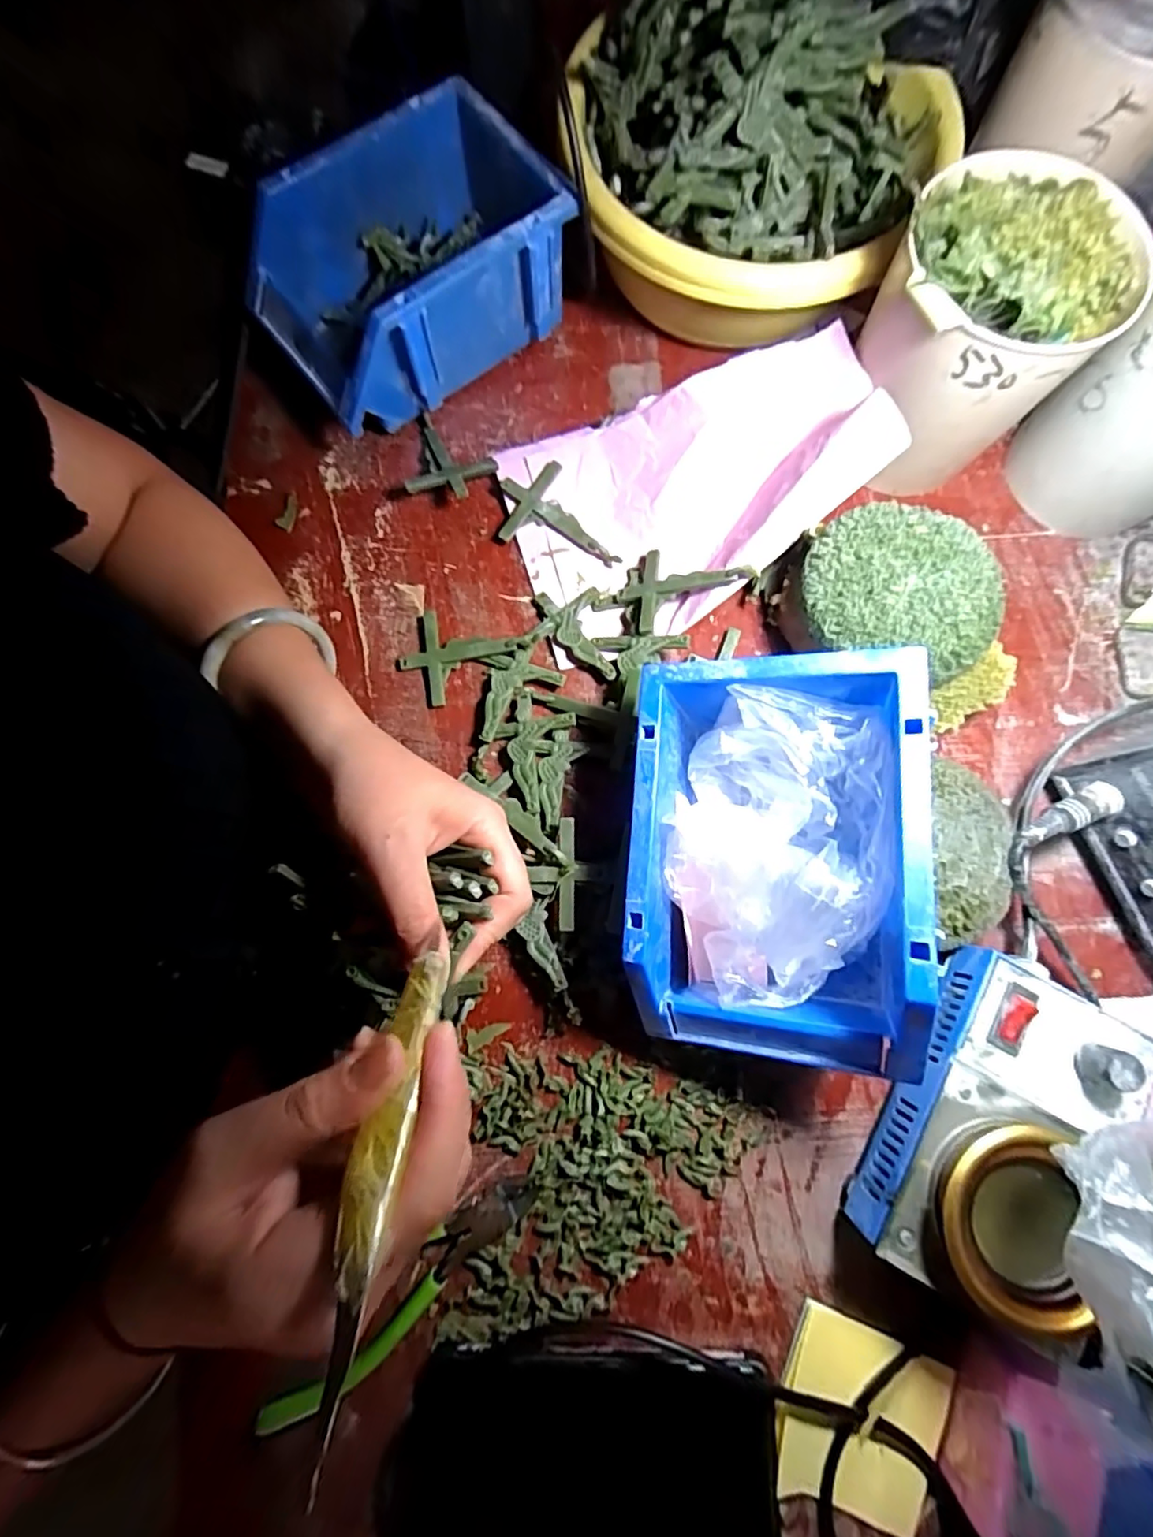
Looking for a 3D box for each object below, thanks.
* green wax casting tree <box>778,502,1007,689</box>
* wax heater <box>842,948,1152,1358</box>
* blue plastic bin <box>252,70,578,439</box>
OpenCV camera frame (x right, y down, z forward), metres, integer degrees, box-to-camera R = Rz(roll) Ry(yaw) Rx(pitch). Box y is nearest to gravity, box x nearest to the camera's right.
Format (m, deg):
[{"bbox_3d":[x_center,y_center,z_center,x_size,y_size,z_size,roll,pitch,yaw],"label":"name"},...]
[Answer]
[{"bbox_3d":[0.173,-0.094,0.340,0.101,0.064,0.093,0,79,-1],"label":"green wax casting tree"},{"bbox_3d":[0.204,0.175,0.287,0.090,0.063,0.152,32,80,5],"label":"wax heater"},{"bbox_3d":[-0.101,-0.298,0.364,0.169,0.085,0.119,-35,81,-7],"label":"blue plastic bin"}]

